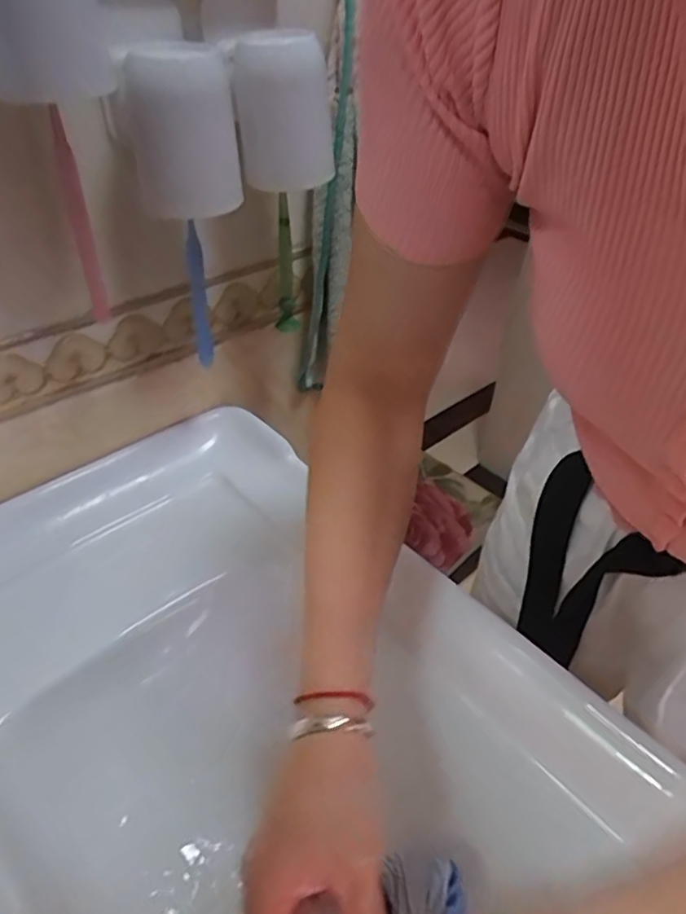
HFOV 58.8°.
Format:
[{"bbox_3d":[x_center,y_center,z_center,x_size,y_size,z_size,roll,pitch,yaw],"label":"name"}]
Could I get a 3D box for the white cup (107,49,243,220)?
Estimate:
[{"bbox_3d":[-0.125,-0.241,0.451,0.075,0.097,0.075,-15,46,-20],"label":"white cup"}]

